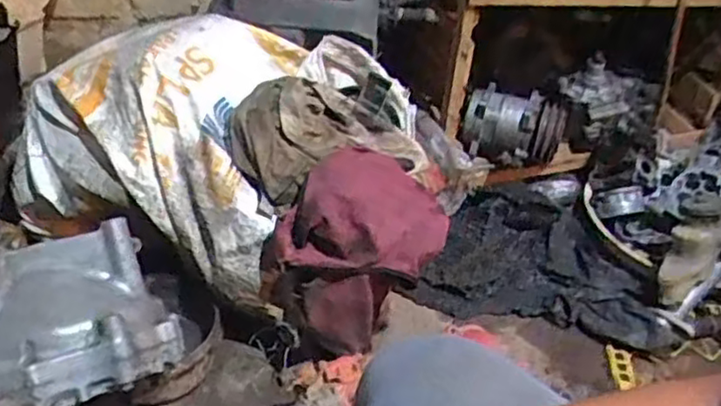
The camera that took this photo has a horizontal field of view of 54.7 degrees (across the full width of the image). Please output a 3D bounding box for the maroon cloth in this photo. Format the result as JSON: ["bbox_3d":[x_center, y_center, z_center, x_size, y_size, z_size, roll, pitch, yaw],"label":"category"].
[{"bbox_3d":[0.001,0.068,0.978,0.168,0.224,0.208,32,45,31],"label":"maroon cloth"}]

